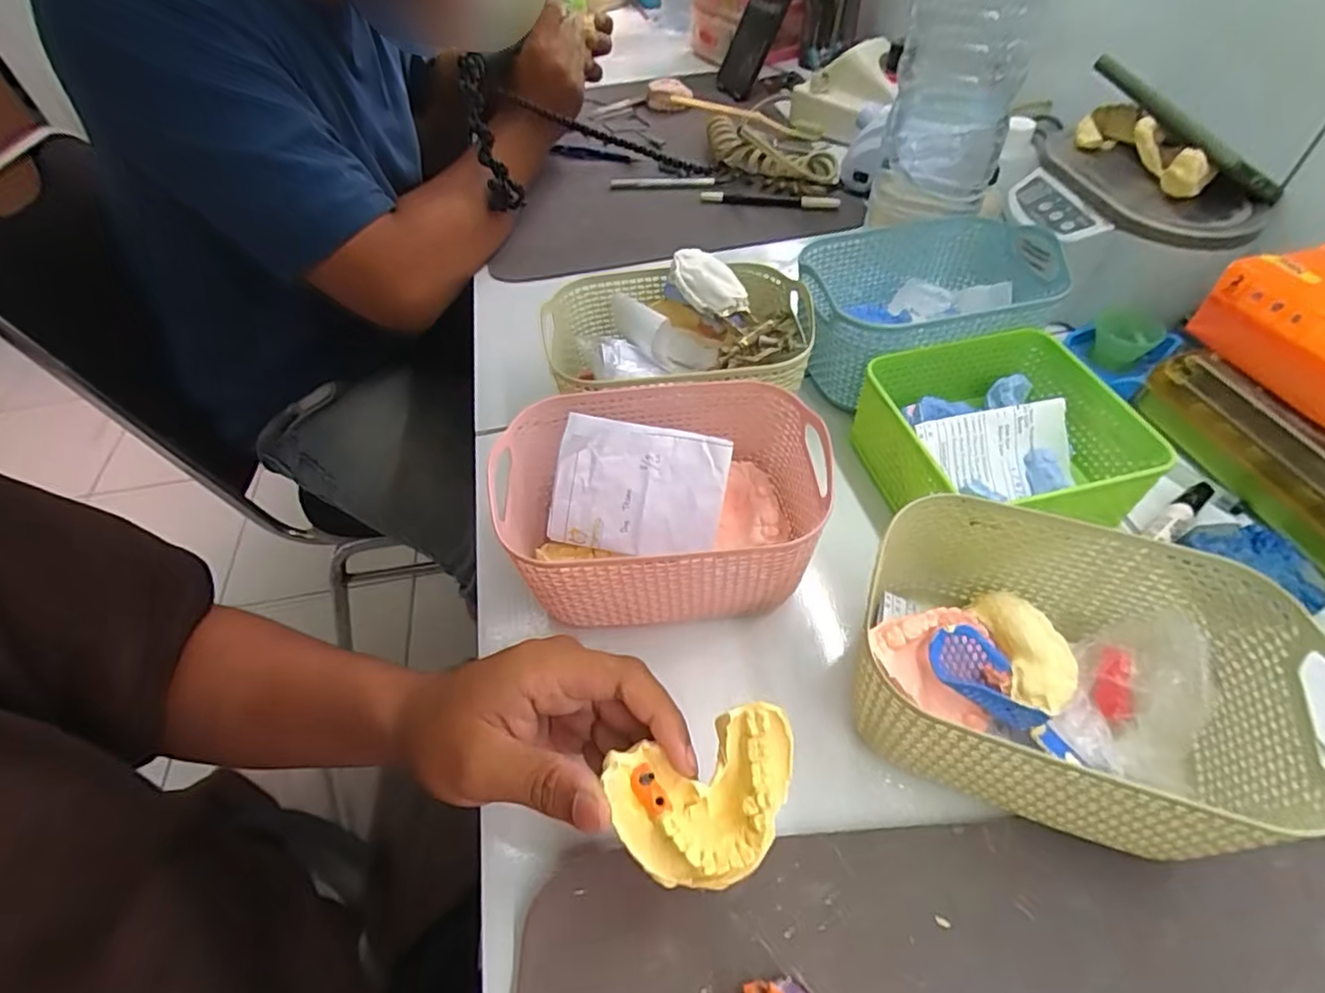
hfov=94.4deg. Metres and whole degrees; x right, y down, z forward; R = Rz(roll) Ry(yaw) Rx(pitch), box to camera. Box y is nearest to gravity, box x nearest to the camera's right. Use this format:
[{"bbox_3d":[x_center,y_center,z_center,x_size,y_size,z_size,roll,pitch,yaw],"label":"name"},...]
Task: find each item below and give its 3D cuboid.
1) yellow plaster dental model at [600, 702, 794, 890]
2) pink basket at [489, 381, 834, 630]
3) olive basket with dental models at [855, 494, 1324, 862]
[{"bbox_3d":[0.019,0.116,0.237,0.070,0.026,0.055,-14,69,0],"label":"yellow plaster dental model"},{"bbox_3d":[0.002,0.004,0.347,0.166,0.092,0.120,-5,51,1],"label":"pink basket"},{"bbox_3d":[0.181,0.080,0.282,0.176,0.079,0.115,15,54,16],"label":"olive basket with dental models"}]

